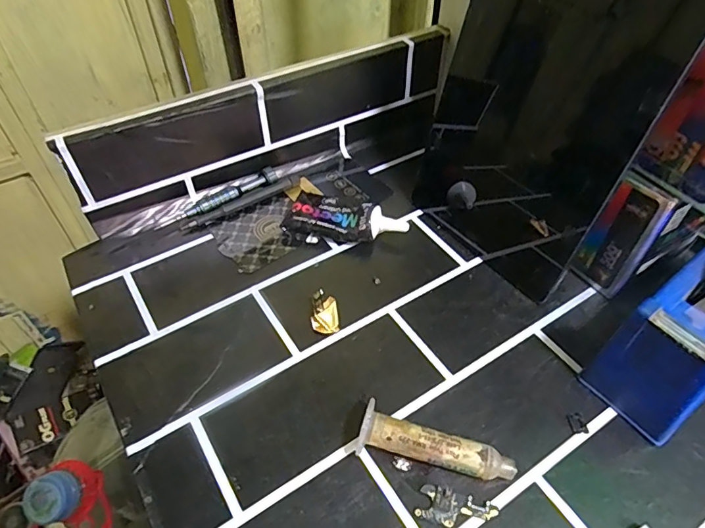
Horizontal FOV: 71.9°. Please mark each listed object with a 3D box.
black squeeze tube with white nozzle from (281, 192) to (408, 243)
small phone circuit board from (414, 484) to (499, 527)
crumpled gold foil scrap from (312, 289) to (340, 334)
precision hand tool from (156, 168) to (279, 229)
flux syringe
[{"bbox_3d":[-0.005,-0.039,0.404,0.099,0.028,0.040,6,49,6],"label":"black squeeze tube with white nozzle"},{"bbox_3d":[0.057,0.134,0.265,0.041,0.004,0.019,14,50,13],"label":"small phone circuit board"},{"bbox_3d":[-0.020,0.033,0.348,0.018,0.005,0.033,-4,62,-10],"label":"crumpled gold foil scrap"},{"bbox_3d":[-0.115,-0.058,0.420,0.112,0.008,0.014,-31,55,-24],"label":"precision hand tool"},{"bbox_3d":[0.047,0.105,0.279,0.087,0.021,0.024,8,49,8],"label":"flux syringe"}]

